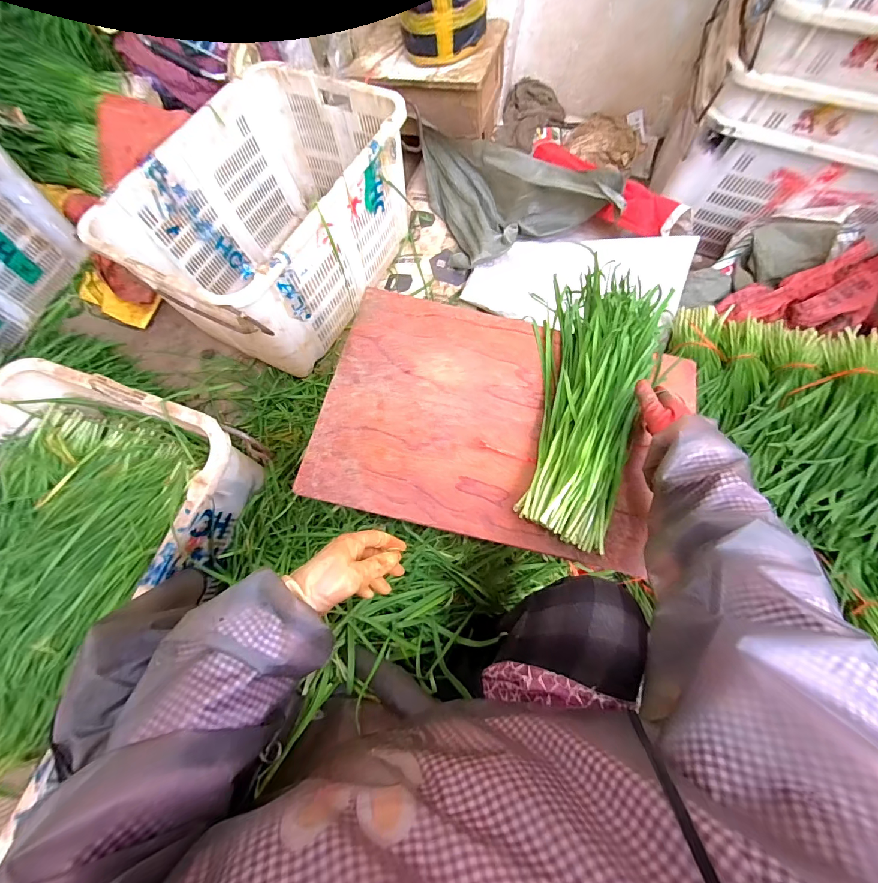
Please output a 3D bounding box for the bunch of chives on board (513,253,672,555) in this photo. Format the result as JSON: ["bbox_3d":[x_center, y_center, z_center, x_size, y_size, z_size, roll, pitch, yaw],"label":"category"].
[{"bbox_3d":[0.236,-0.091,0.586,0.165,0.069,0.483,18,67,5],"label":"bunch of chives on board"}]

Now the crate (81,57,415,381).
[{"bbox_3d":[-0.404,-0.556,0.964,0.478,0.366,0.685,28,74,8],"label":"crate"}]

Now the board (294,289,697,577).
[{"bbox_3d":[0.102,-0.036,0.591,0.551,0.026,0.372,13,73,4],"label":"board"}]

